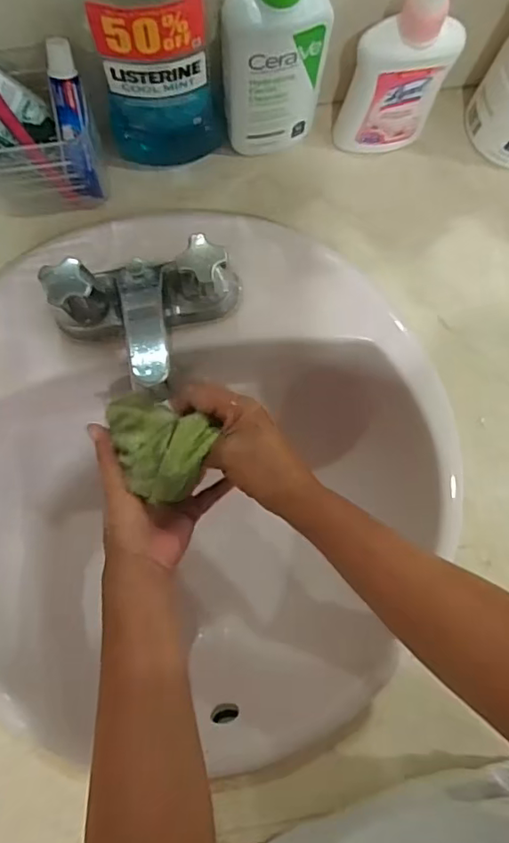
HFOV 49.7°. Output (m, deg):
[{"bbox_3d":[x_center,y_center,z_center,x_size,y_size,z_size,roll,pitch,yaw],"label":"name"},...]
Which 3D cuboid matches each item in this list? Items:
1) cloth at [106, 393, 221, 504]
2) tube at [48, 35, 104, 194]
[{"bbox_3d":[-0.080,0.021,0.426,0.084,0.037,0.070,20,83,0],"label":"cloth"},{"bbox_3d":[-0.146,-0.237,0.440,0.025,0.114,0.017,-2,49,-3],"label":"tube"}]

